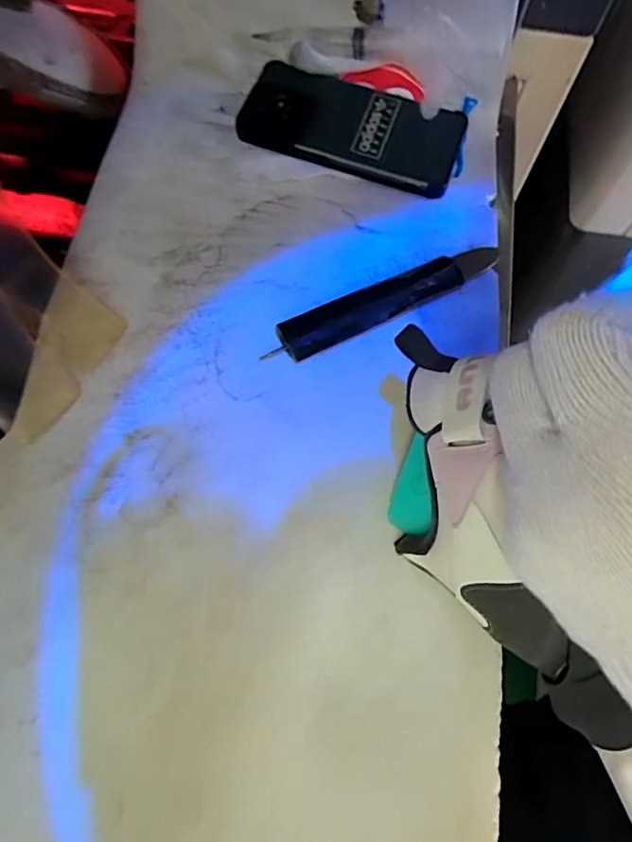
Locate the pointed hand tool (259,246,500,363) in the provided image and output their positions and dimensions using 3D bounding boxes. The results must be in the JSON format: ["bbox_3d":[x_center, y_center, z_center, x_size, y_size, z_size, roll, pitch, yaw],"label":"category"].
[{"bbox_3d":[0.049,-0.081,0.361,0.173,0.015,0.027,-25,70,-13],"label":"pointed hand tool"}]

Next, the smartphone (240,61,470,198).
[{"bbox_3d":[0.027,-0.225,0.411,0.163,0.010,0.081,17,74,5],"label":"smartphone"}]

